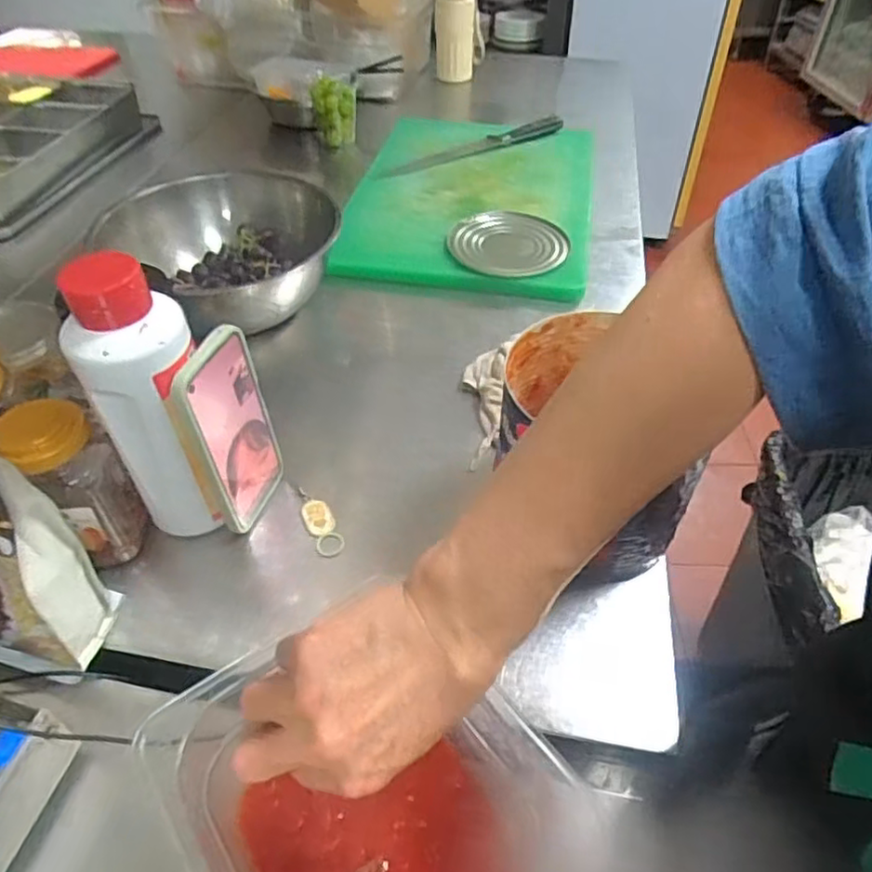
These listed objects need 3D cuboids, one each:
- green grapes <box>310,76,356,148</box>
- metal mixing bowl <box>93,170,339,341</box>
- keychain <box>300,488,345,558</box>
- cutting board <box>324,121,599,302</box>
[{"bbox_3d":[-0.170,-0.541,1.088,0.071,0.096,0.044,-13,47,-12],"label":"green grapes"},{"bbox_3d":[-0.235,-0.203,0.731,0.224,0.103,0.224,0,45,0],"label":"metal mixing bowl"},{"bbox_3d":[-0.100,0.072,0.556,0.025,0.005,0.080,-18,48,-17],"label":"keychain"},{"bbox_3d":[0.053,-0.346,0.935,0.329,0.033,0.449,6,47,8],"label":"cutting board"}]

